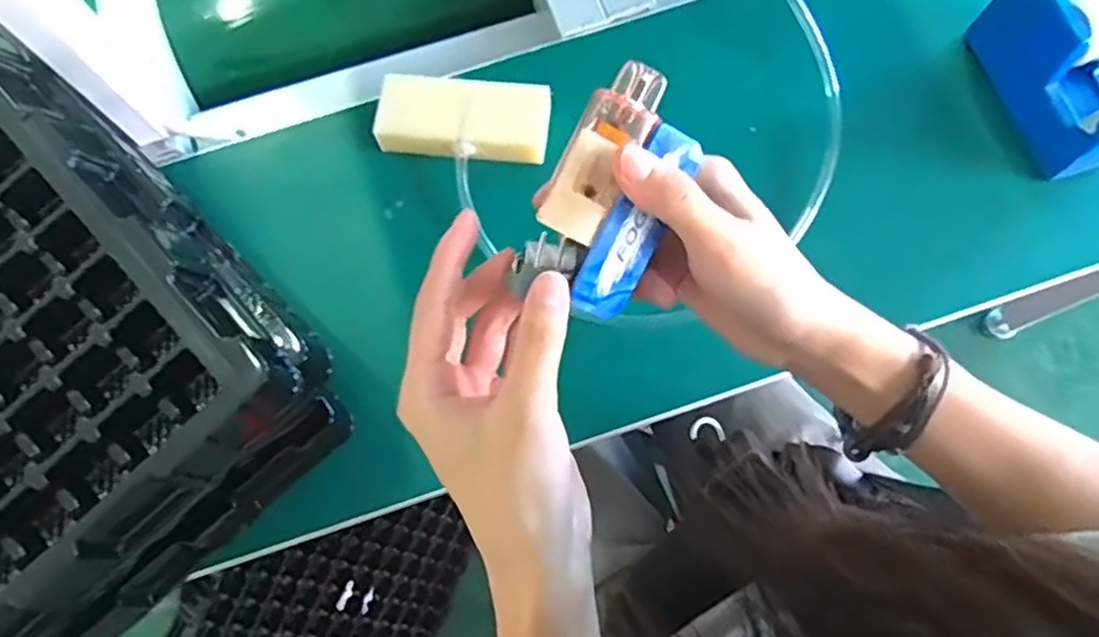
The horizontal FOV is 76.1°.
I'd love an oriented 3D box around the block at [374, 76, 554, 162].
[{"bbox_3d":[-0.062,-0.145,0.508,0.120,0.028,0.051,3,75,4],"label":"block"}]

